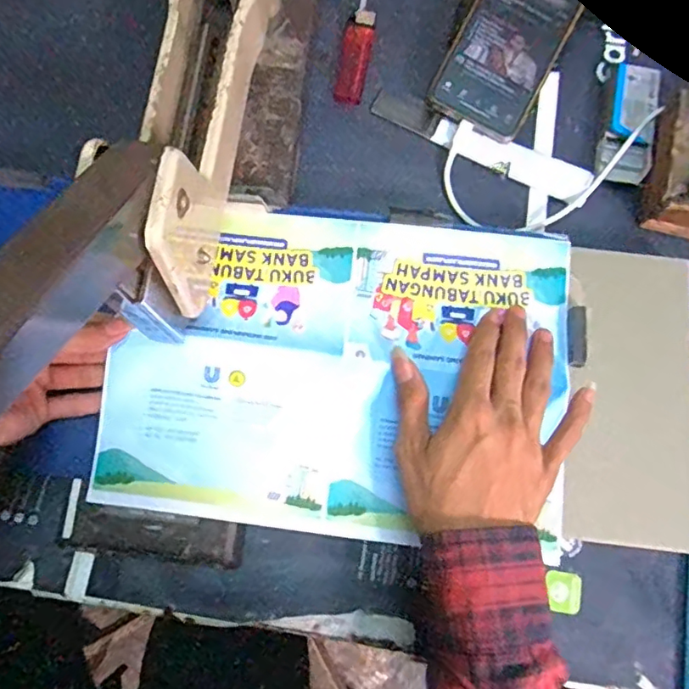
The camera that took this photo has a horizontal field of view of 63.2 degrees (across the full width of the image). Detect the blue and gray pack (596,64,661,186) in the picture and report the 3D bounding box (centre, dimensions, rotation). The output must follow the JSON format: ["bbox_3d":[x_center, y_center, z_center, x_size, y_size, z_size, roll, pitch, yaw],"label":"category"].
[{"bbox_3d":[0.229,-0.176,0.447,0.038,0.019,0.101,18,77,2],"label":"blue and gray pack"}]

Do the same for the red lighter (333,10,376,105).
[{"bbox_3d":[0.009,-0.235,0.460,0.022,0.015,0.079,11,77,1],"label":"red lighter"}]

